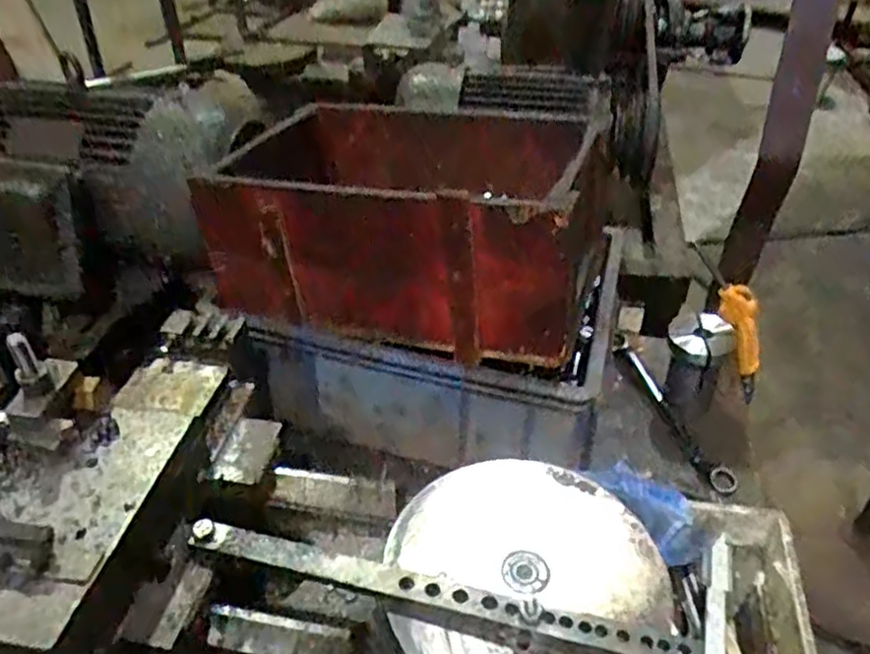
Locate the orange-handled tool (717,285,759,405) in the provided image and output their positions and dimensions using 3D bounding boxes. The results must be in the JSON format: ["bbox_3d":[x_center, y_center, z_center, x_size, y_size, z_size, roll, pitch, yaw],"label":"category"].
[{"bbox_3d":[0.393,0.027,0.905,0.040,0.177,0.032,-7,34,25],"label":"orange-handled tool"}]

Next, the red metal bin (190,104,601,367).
[{"bbox_3d":[-0.028,-0.125,0.728,0.361,0.158,0.282,8,39,9],"label":"red metal bin"}]

